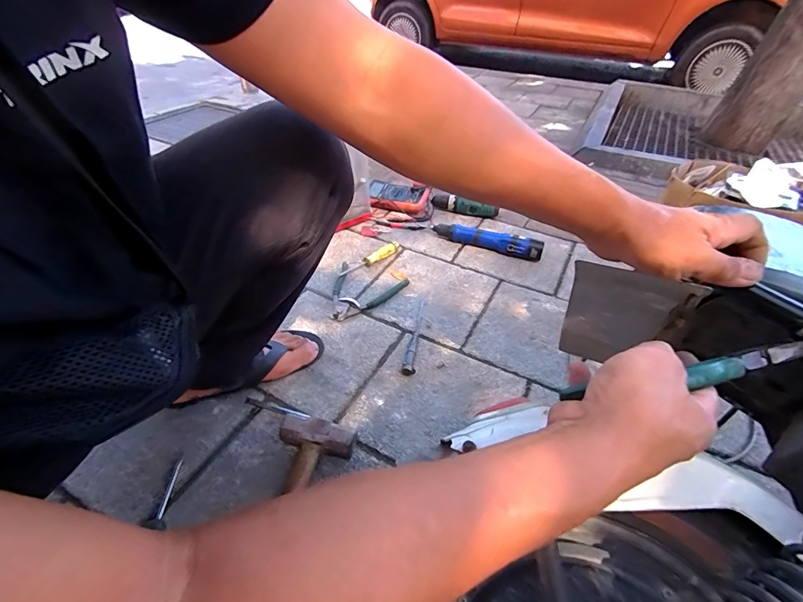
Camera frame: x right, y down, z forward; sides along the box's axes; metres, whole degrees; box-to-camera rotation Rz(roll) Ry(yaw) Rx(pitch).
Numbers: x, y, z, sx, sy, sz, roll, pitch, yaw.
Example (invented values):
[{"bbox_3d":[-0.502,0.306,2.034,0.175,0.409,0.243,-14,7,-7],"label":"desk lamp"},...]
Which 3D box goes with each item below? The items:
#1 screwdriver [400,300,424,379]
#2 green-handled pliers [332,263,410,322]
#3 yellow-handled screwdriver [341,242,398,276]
[{"bbox_3d":[0.024,0.061,0.739,0.024,0.016,0.194,5,42,5],"label":"screwdriver"},{"bbox_3d":[-0.080,-0.013,0.820,0.154,0.013,0.164,10,42,11],"label":"green-handled pliers"},{"bbox_3d":[-0.072,-0.102,0.915,0.175,0.025,0.025,-29,49,-29],"label":"yellow-handled screwdriver"}]

